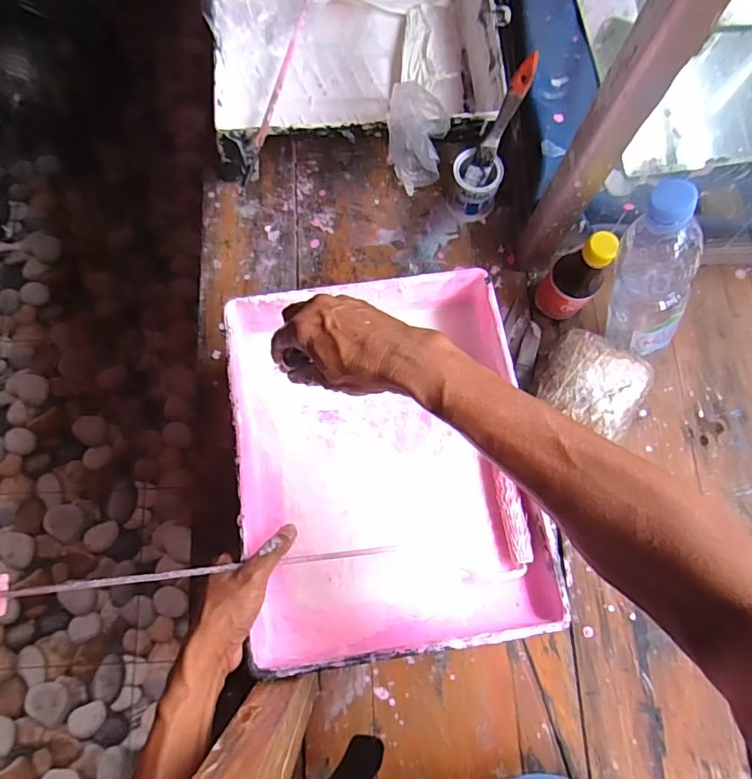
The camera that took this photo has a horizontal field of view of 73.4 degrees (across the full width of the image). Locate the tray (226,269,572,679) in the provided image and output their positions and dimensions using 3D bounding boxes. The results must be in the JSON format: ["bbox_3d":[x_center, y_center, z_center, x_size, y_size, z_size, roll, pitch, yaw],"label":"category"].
[{"bbox_3d":[0.009,0.061,0.499,0.272,0.084,0.346,-8,77,-2],"label":"tray"}]

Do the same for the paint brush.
[{"bbox_3d":[0.139,-0.293,0.550,0.022,0.129,0.006,30,38,7],"label":"paint brush"}]

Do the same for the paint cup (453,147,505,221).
[{"bbox_3d":[0.116,-0.239,0.600,0.059,0.062,0.046,29,78,7],"label":"paint cup"}]

